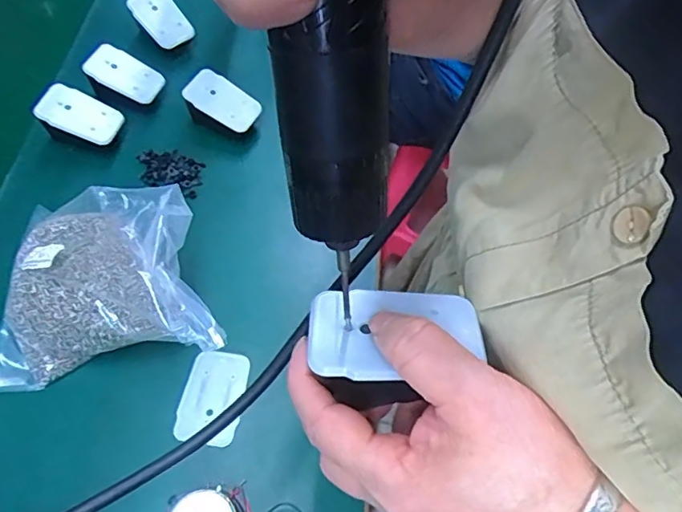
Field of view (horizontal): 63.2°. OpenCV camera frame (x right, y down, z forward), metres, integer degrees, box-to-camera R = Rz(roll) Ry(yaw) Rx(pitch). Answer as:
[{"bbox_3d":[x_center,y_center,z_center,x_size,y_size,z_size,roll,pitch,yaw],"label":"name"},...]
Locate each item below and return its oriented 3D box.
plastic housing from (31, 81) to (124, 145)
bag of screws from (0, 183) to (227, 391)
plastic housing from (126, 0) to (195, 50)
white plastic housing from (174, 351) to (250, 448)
[{"bbox_3d":[-0.247,-0.135,0.527,0.069,0.008,0.045,29,65,-18],"label":"plastic housing"},{"bbox_3d":[-0.186,0.017,0.418,0.166,0.101,0.124,-4,61,-7],"label":"bag of screws"},{"bbox_3d":[-0.194,-0.260,0.606,0.044,0.013,0.070,-41,91,-11],"label":"plastic housing"},{"bbox_3d":[-0.097,0.106,0.421,0.046,0.008,0.069,8,60,0],"label":"white plastic housing"}]

